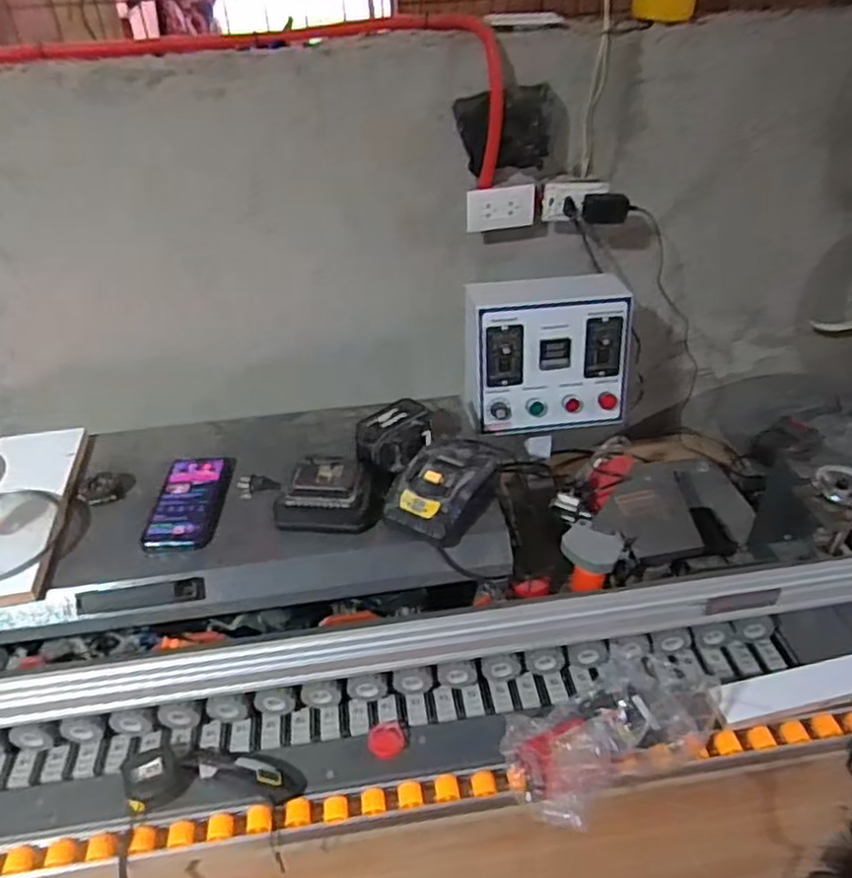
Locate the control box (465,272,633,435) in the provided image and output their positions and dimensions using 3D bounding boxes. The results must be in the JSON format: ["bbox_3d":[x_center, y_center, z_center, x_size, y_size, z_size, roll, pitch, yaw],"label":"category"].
[{"bbox_3d":[0.199,-0.135,1.152,0.265,0.221,0.122,-9,37,-9],"label":"control box"}]

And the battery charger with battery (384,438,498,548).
[{"bbox_3d":[0.026,0.070,0.910,0.108,0.072,0.147,19,42,27],"label":"battery charger with battery"}]

